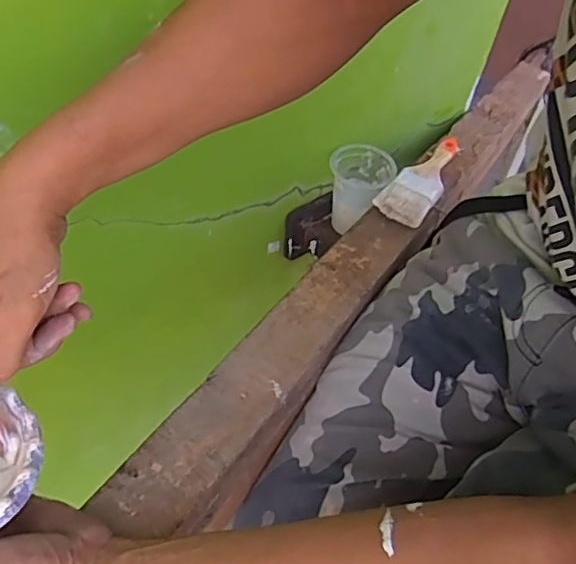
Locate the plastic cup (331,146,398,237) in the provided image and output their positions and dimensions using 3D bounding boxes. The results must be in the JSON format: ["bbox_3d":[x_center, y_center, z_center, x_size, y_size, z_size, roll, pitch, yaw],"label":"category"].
[{"bbox_3d":[0.080,-0.107,0.673,0.069,0.080,0.068,3,51,-4],"label":"plastic cup"}]

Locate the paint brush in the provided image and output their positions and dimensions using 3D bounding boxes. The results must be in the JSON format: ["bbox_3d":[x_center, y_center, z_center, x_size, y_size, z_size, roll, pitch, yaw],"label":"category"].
[{"bbox_3d":[0.154,-0.117,0.642,0.051,0.026,0.171,30,54,18],"label":"paint brush"}]

